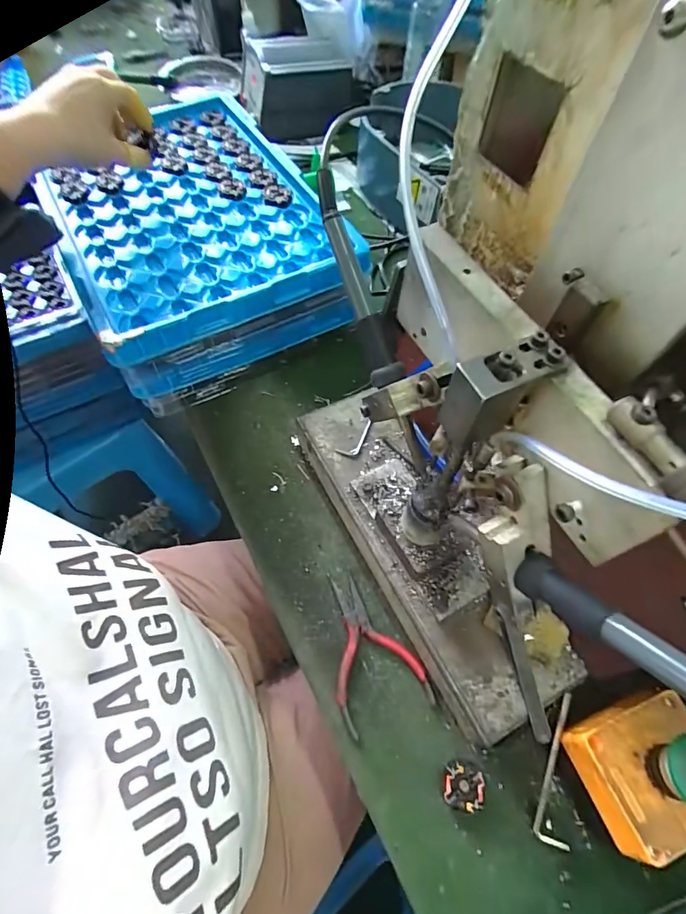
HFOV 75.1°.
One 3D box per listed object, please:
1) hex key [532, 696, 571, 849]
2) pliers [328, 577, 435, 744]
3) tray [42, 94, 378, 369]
[{"bbox_3d":[0.151,0.217,0.311,0.020,0.010,0.101,9,89,4],"label":"hex key"},{"bbox_3d":[0.014,0.154,0.364,0.070,0.012,0.116,-25,64,-14],"label":"pliers"},{"bbox_3d":[-0.175,-0.280,0.496,0.266,0.027,0.369,-26,65,-15],"label":"tray"}]

